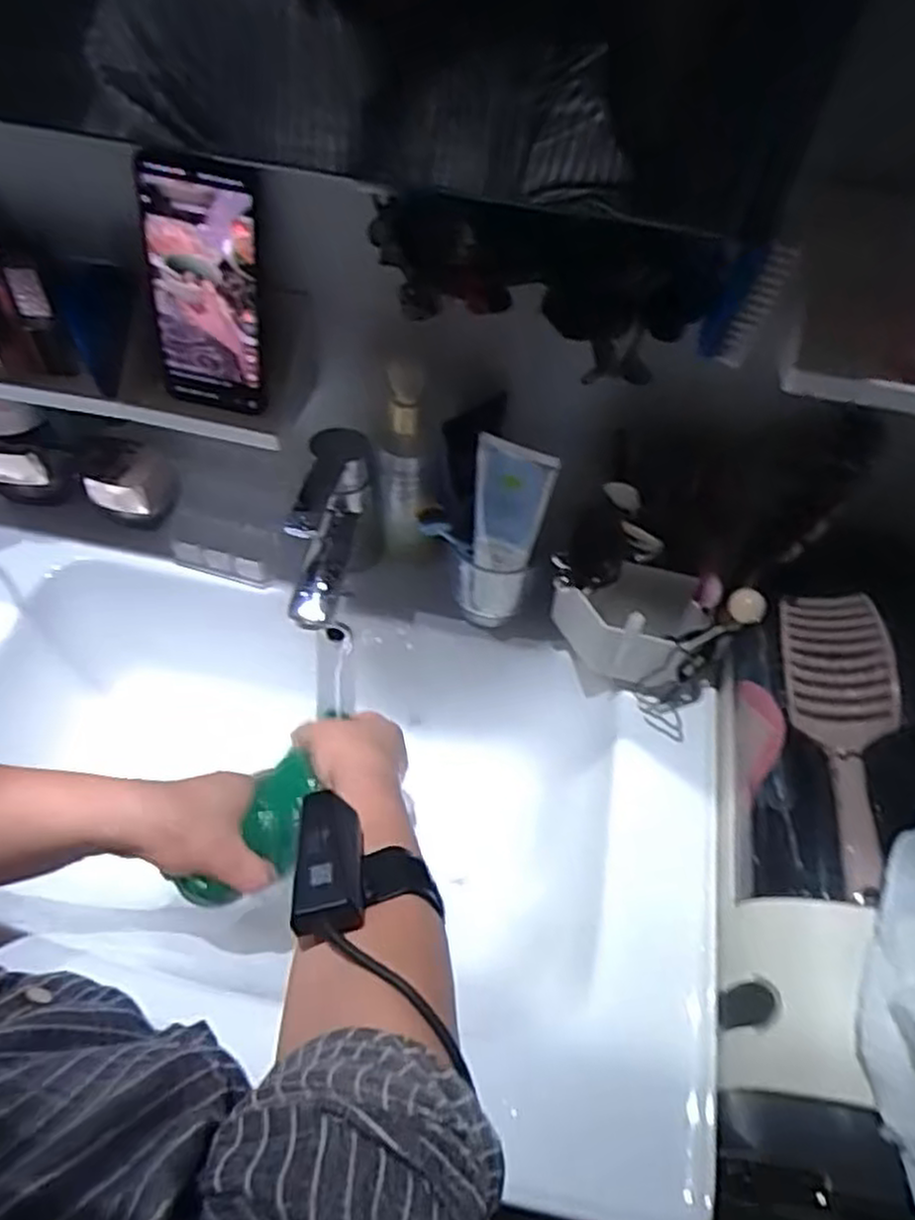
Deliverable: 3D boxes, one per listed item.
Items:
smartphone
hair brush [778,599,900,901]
[{"bbox_3d":[-0.175,-0.216,0.524,0.080,0.163,0.014,15,43,4],"label":"smartphone"},{"bbox_3d":[0.272,0.087,0.532,0.069,0.030,0.213,4,68,-1],"label":"hair brush"}]

